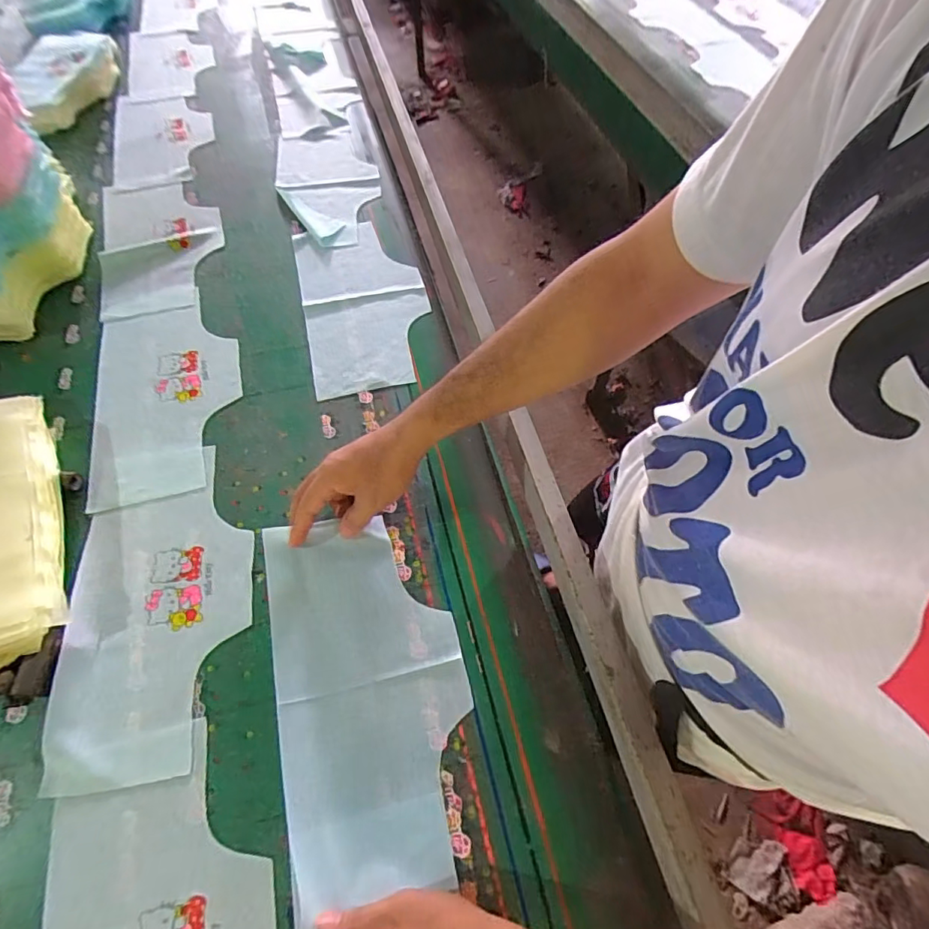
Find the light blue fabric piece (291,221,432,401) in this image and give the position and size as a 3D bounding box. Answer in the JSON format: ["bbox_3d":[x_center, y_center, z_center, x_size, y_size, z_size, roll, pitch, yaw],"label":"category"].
[{"bbox_3d":[-0.137,-0.229,0.698,0.162,0.011,0.306,-13,61,-8],"label":"light blue fabric piece"}]

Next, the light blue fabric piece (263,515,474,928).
[{"bbox_3d":[-0.083,0.194,0.459,0.160,0.021,0.294,-12,61,-8],"label":"light blue fabric piece"}]

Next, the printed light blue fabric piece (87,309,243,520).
[{"bbox_3d":[-0.364,-0.091,0.630,0.169,0.007,0.291,-15,60,-9],"label":"printed light blue fabric piece"}]

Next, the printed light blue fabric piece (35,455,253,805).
[{"bbox_3d":[-0.292,0.138,0.493,0.167,0.006,0.281,-11,61,-7],"label":"printed light blue fabric piece"}]

